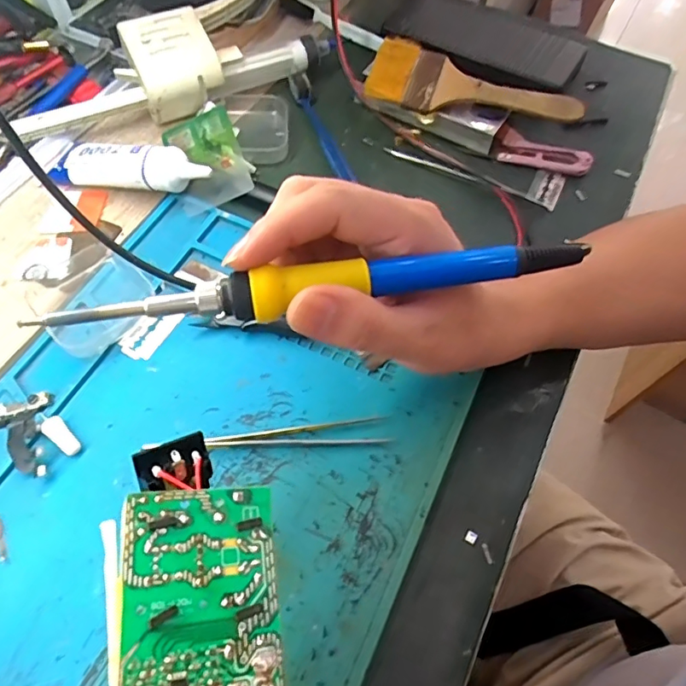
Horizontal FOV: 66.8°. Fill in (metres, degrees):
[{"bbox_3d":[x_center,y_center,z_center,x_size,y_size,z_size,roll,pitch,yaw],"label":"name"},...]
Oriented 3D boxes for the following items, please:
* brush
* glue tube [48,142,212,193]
[{"bbox_3d":[0.101,-0.196,0.407,0.163,0.015,0.061,22,67,9],"label":"brush"},{"bbox_3d":[-0.150,-0.123,0.368,0.115,0.032,0.030,15,61,5],"label":"glue tube"}]

